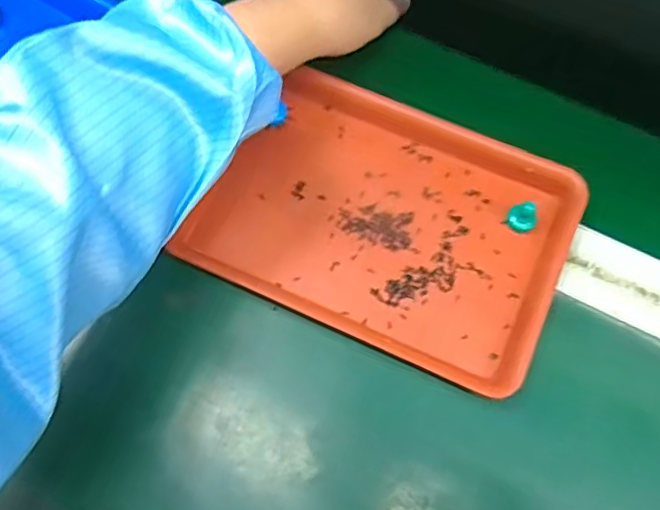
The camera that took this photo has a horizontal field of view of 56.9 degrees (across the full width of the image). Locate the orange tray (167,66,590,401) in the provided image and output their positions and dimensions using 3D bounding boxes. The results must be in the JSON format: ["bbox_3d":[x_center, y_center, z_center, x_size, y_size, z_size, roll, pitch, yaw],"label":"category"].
[{"bbox_3d":[0.038,-0.026,0.394,0.220,0.020,0.159,24,71,8],"label":"orange tray"}]

